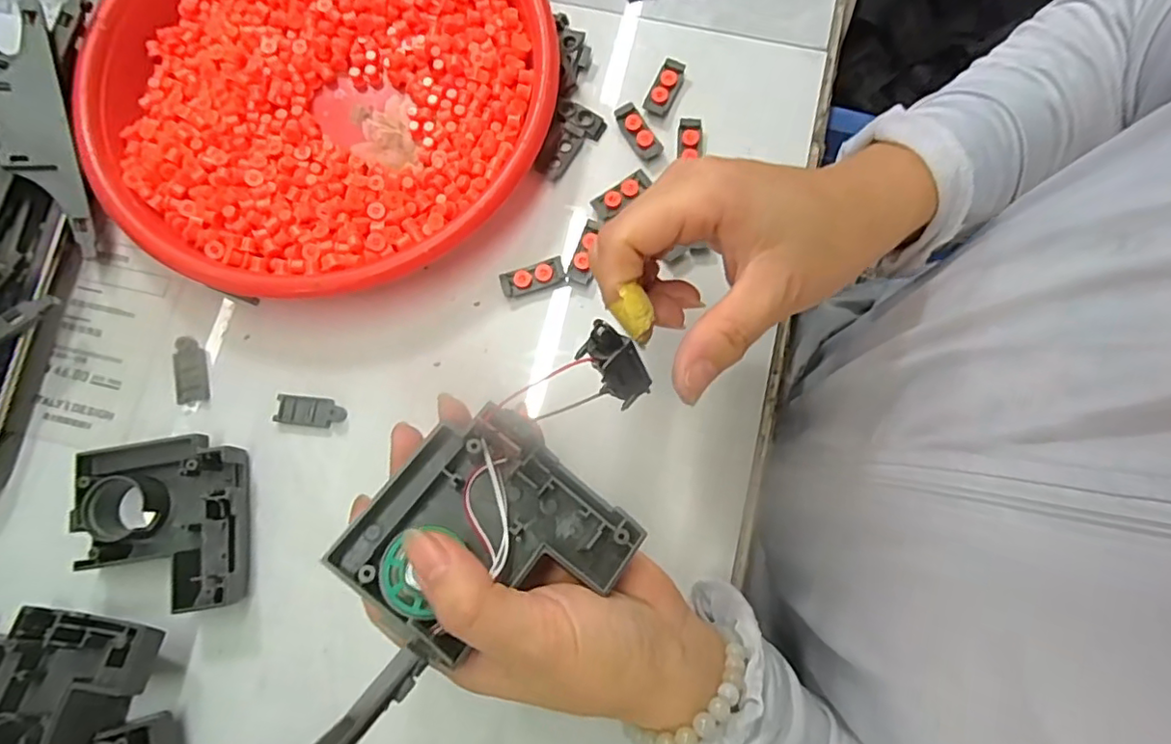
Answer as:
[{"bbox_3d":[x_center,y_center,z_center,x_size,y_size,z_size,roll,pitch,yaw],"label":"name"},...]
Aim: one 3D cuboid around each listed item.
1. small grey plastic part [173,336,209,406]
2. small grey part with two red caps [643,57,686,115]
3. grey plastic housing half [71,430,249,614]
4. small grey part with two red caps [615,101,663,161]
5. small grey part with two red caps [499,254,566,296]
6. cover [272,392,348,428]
[{"bbox_3d":[-0.211,-0.001,0.319,0.016,0.006,0.037,-12,79,-2],"label":"small grey plastic part"},{"bbox_3d":[0.046,-0.163,0.342,0.014,0.007,0.033,24,80,5],"label":"small grey part with two red caps"},{"bbox_3d":[-0.206,0.074,0.295,0.077,0.022,0.082,-7,79,-1],"label":"grey plastic housing half"},{"bbox_3d":[0.029,-0.136,0.338,0.013,0.004,0.037,-31,80,-5],"label":"small grey part with two red caps"},{"bbox_3d":[-0.028,-0.051,0.323,0.034,0.005,0.016,-13,79,-2],"label":"small grey part with two red caps"},{"bbox_3d":[-0.144,0.020,0.312,0.036,0.007,0.015,8,79,2],"label":"cover"}]

